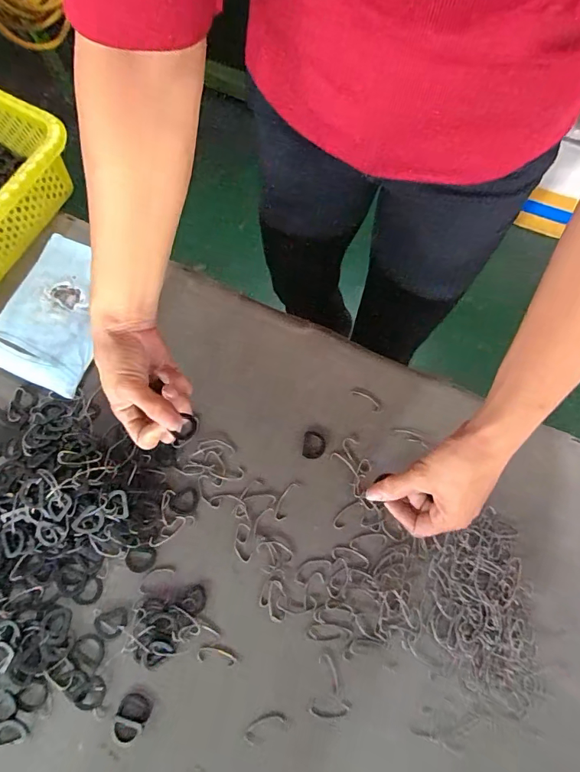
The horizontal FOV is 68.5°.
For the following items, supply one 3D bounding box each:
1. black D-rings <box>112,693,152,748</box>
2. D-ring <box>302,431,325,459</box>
[{"bbox_3d":[-0.144,0.302,0.384,0.029,0.004,0.042,22,76,4],"label":"black D-rings"},{"bbox_3d":[0.025,0.063,0.449,0.023,0.004,0.029,8,75,1],"label":"D-ring"}]

